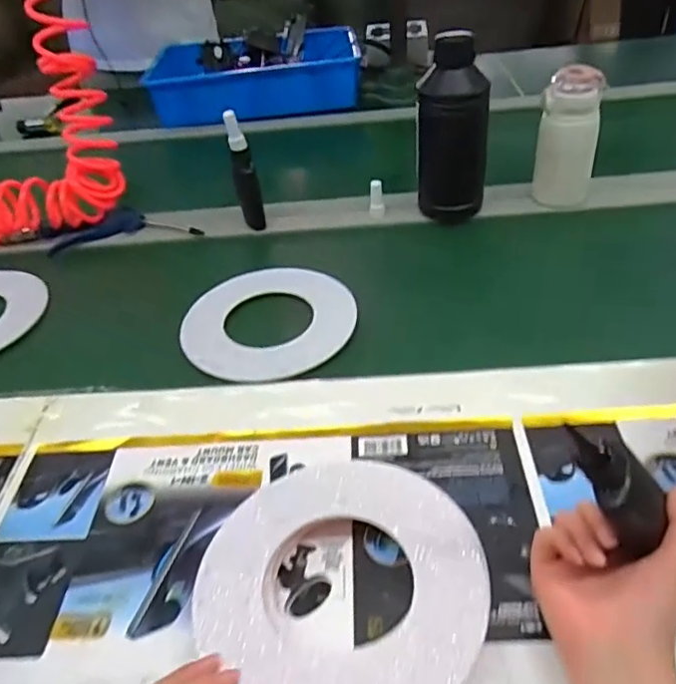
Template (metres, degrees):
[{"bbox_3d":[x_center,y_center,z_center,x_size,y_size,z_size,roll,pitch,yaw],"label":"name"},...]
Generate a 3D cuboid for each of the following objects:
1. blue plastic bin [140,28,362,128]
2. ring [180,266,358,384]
[{"bbox_3d":[-0.151,-0.513,1.168,0.394,0.102,0.211,-9,41,-2],"label":"blue plastic bin"},{"bbox_3d":[-0.081,-0.027,0.678,0.185,0.011,0.192,-4,41,3],"label":"ring"}]

